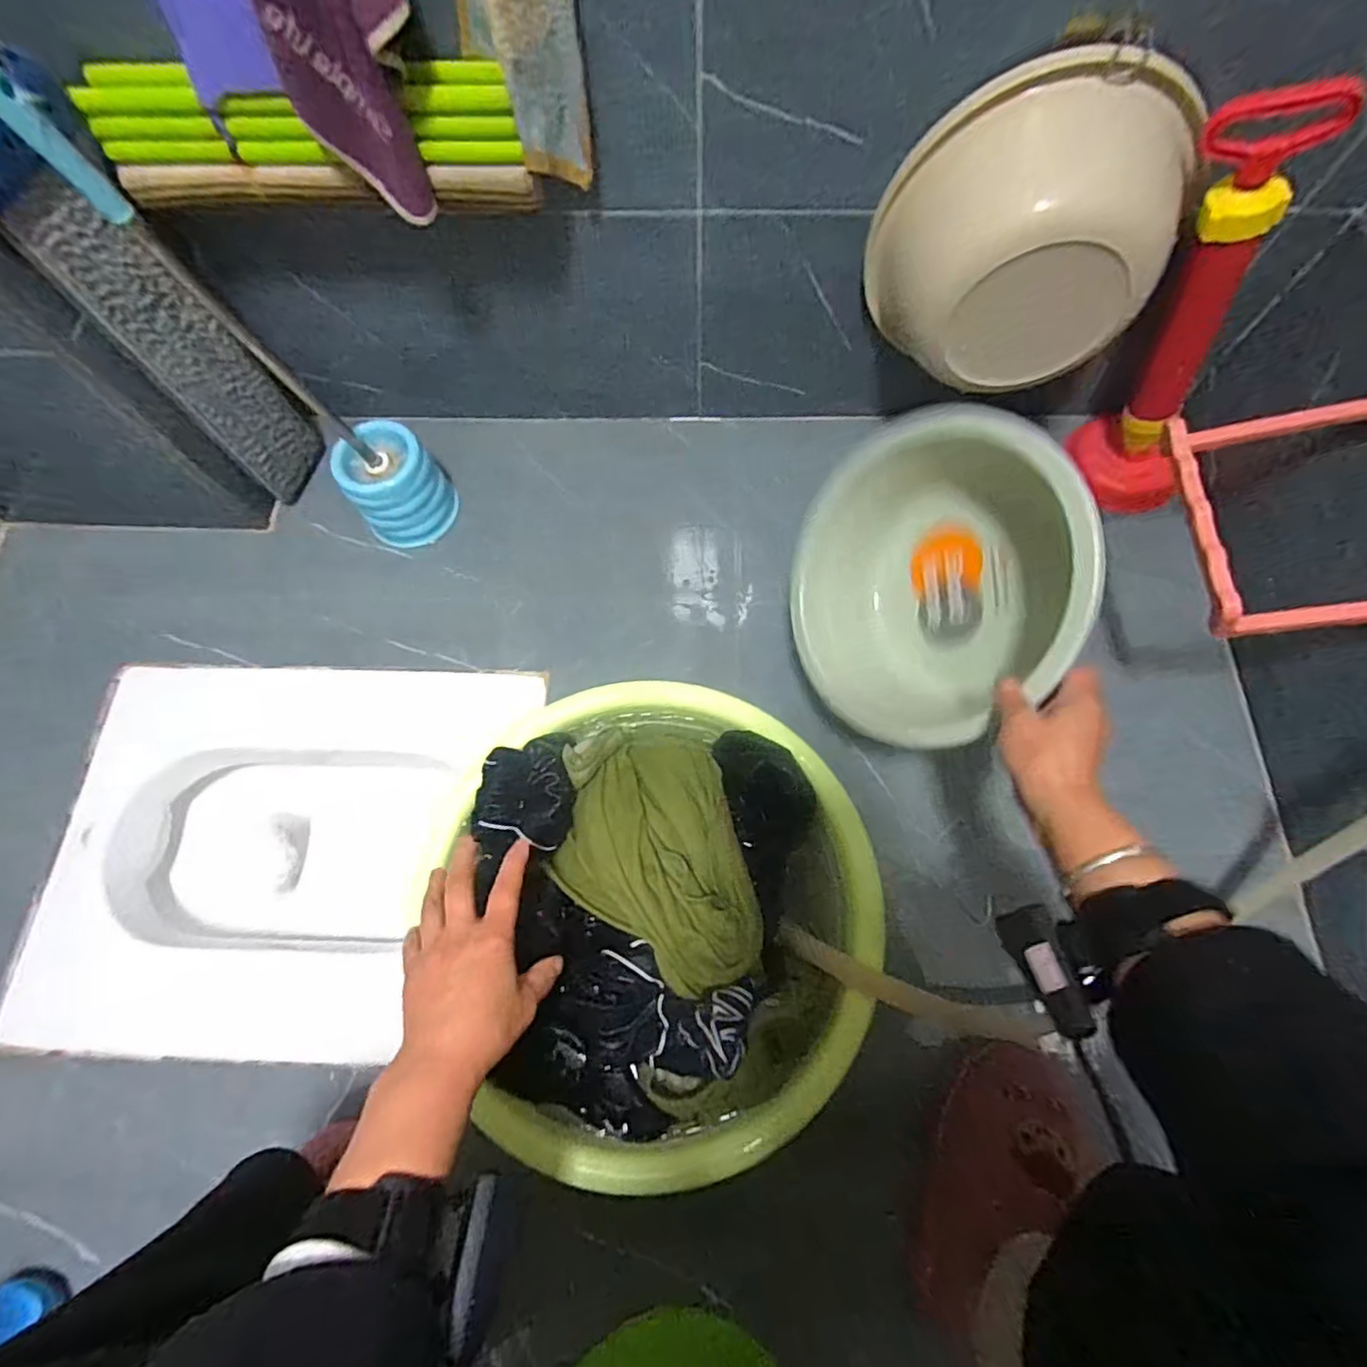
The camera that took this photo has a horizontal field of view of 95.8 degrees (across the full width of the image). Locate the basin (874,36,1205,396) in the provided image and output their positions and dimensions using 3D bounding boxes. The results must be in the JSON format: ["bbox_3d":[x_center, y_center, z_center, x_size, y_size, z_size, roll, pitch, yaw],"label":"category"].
[{"bbox_3d":[0.319,-0.415,0.589,0.270,0.235,0.123,14,71,6],"label":"basin"}]

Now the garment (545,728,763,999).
[{"bbox_3d":[-0.030,0.143,0.526,0.153,0.053,0.222,-14,70,-4],"label":"garment"}]

